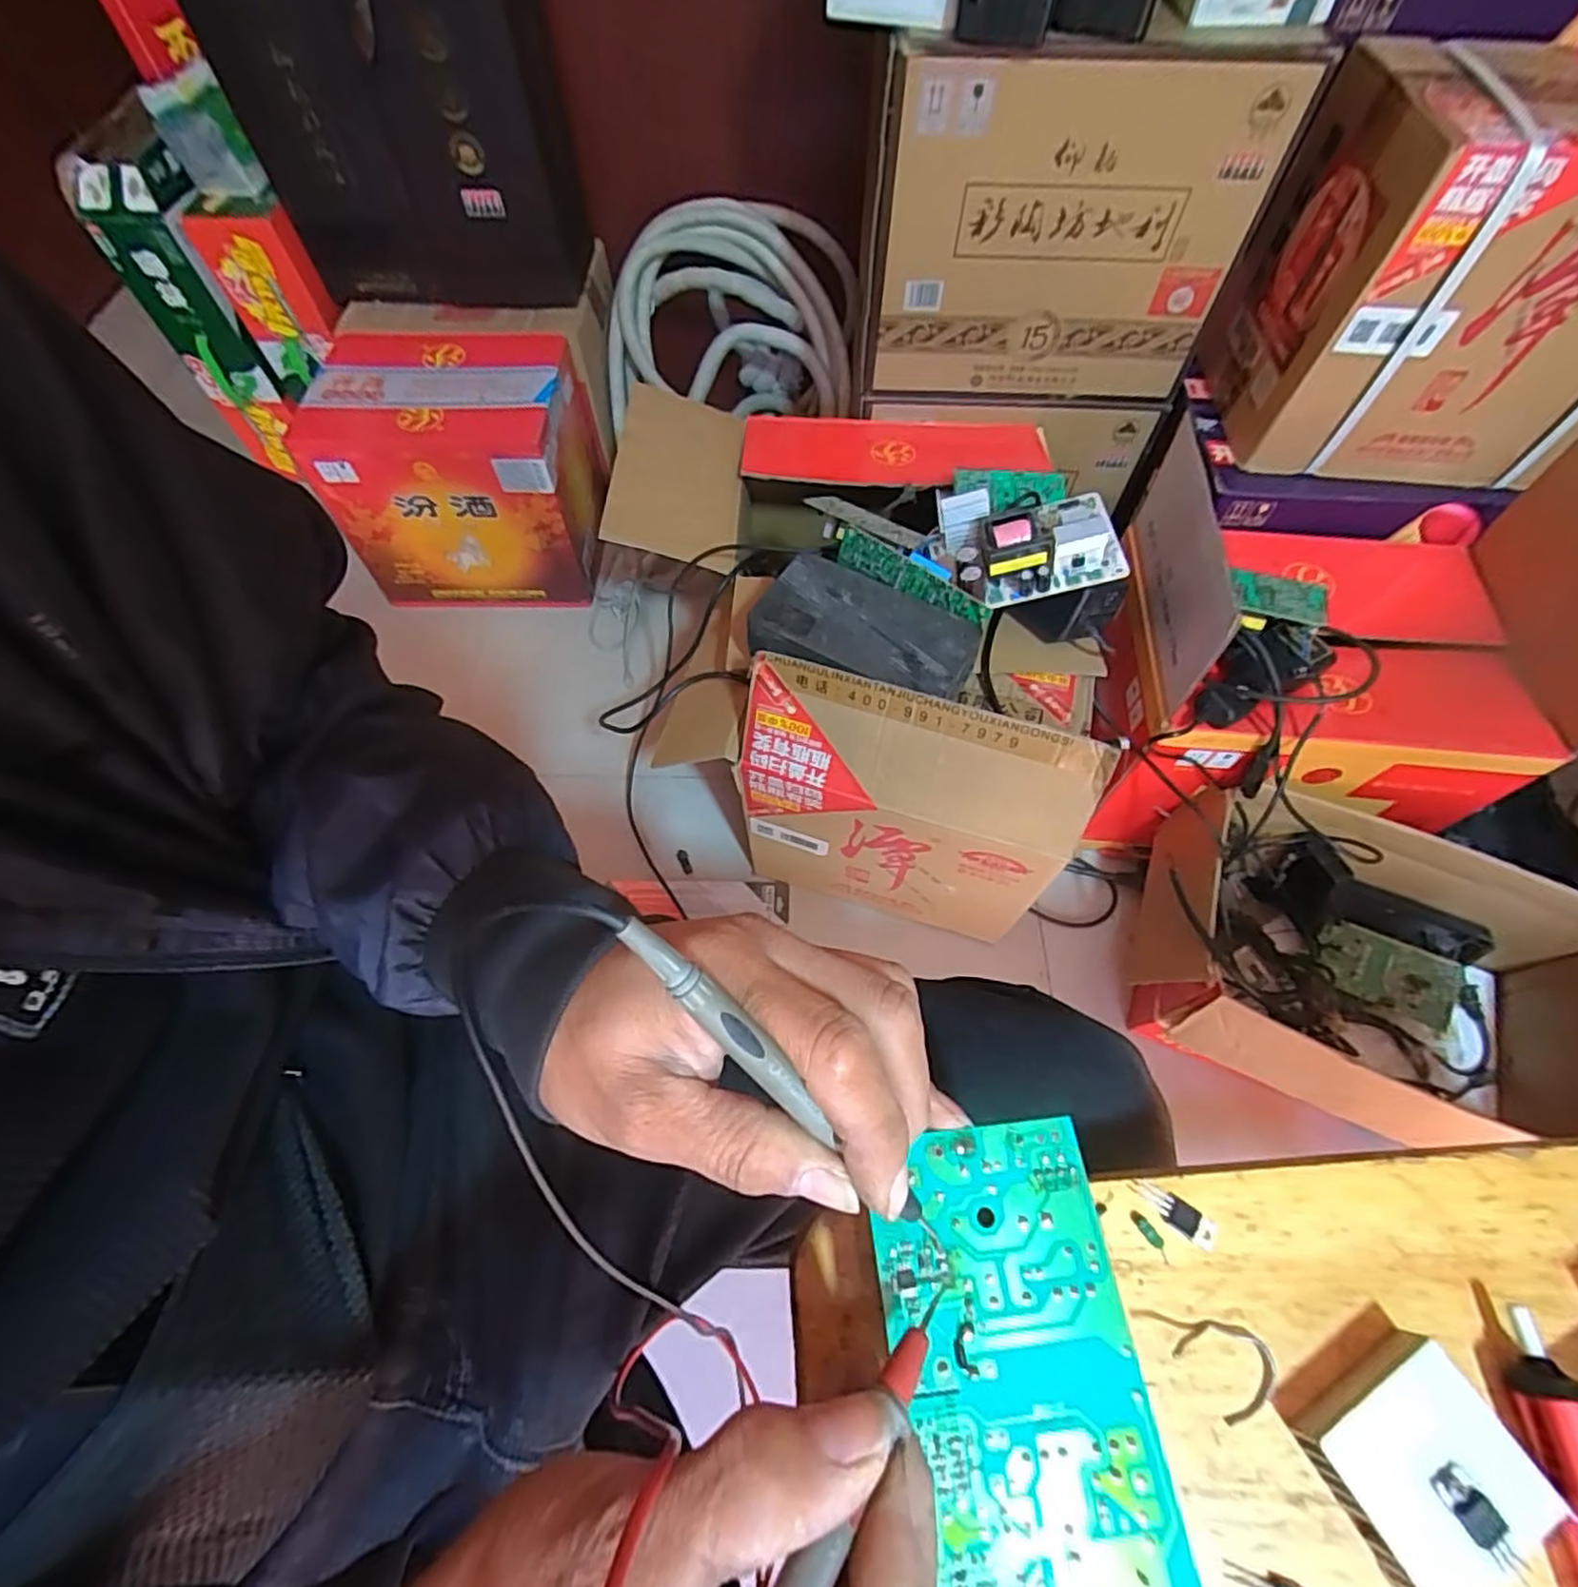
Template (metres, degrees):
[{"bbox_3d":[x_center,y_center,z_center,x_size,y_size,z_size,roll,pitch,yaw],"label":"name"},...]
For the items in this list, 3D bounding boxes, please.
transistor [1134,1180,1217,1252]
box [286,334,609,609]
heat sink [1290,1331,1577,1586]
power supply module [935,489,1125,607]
[{"bbox_3d":[0.141,0.153,0.257,0.029,0.004,0.010,33,67,16],"label":"transistor"},{"bbox_3d":[-0.464,-0.484,1.062,0.323,0.288,0.261,-3,62,-2],"label":"box"},{"bbox_3d":[0.195,0.208,0.217,0.055,0.019,0.046,-28,65,-14],"label":"heat sink"},{"bbox_3d":[0.223,-0.236,0.651,0.149,0.066,0.109,-13,65,12],"label":"power supply module"}]

